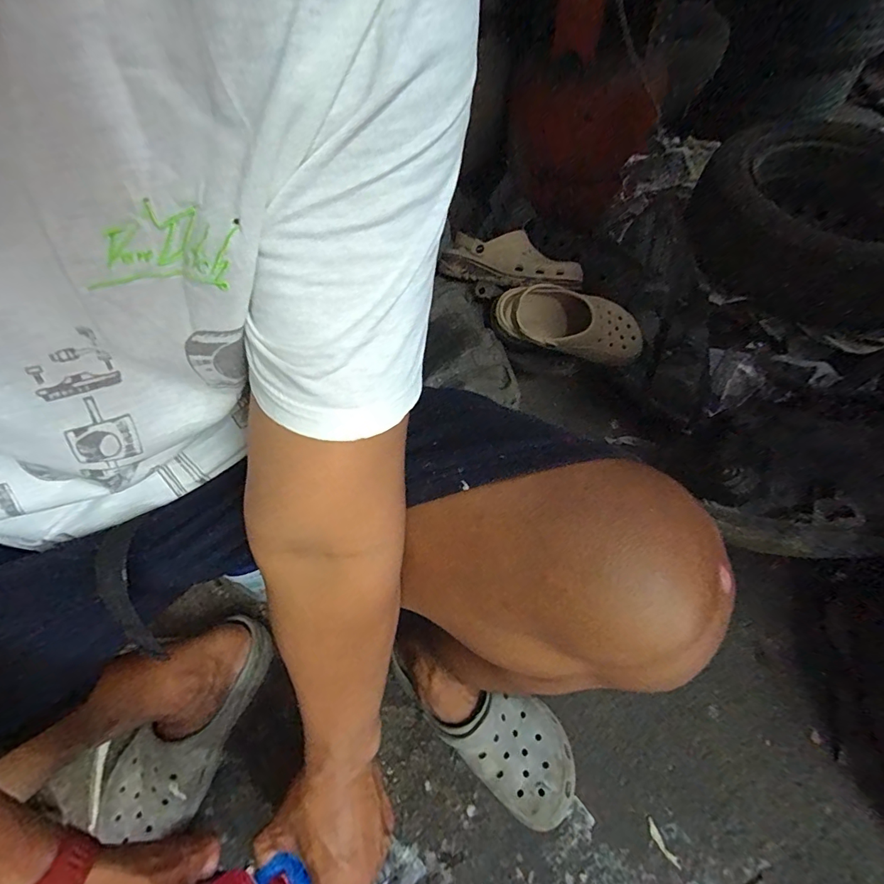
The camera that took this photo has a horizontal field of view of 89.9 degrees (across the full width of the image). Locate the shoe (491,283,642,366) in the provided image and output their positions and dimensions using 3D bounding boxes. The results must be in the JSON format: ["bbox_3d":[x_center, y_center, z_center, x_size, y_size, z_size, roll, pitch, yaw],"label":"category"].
[{"bbox_3d":[0.229,-0.208,0.790,0.266,0.097,0.098,12,57,-12],"label":"shoe"}]

